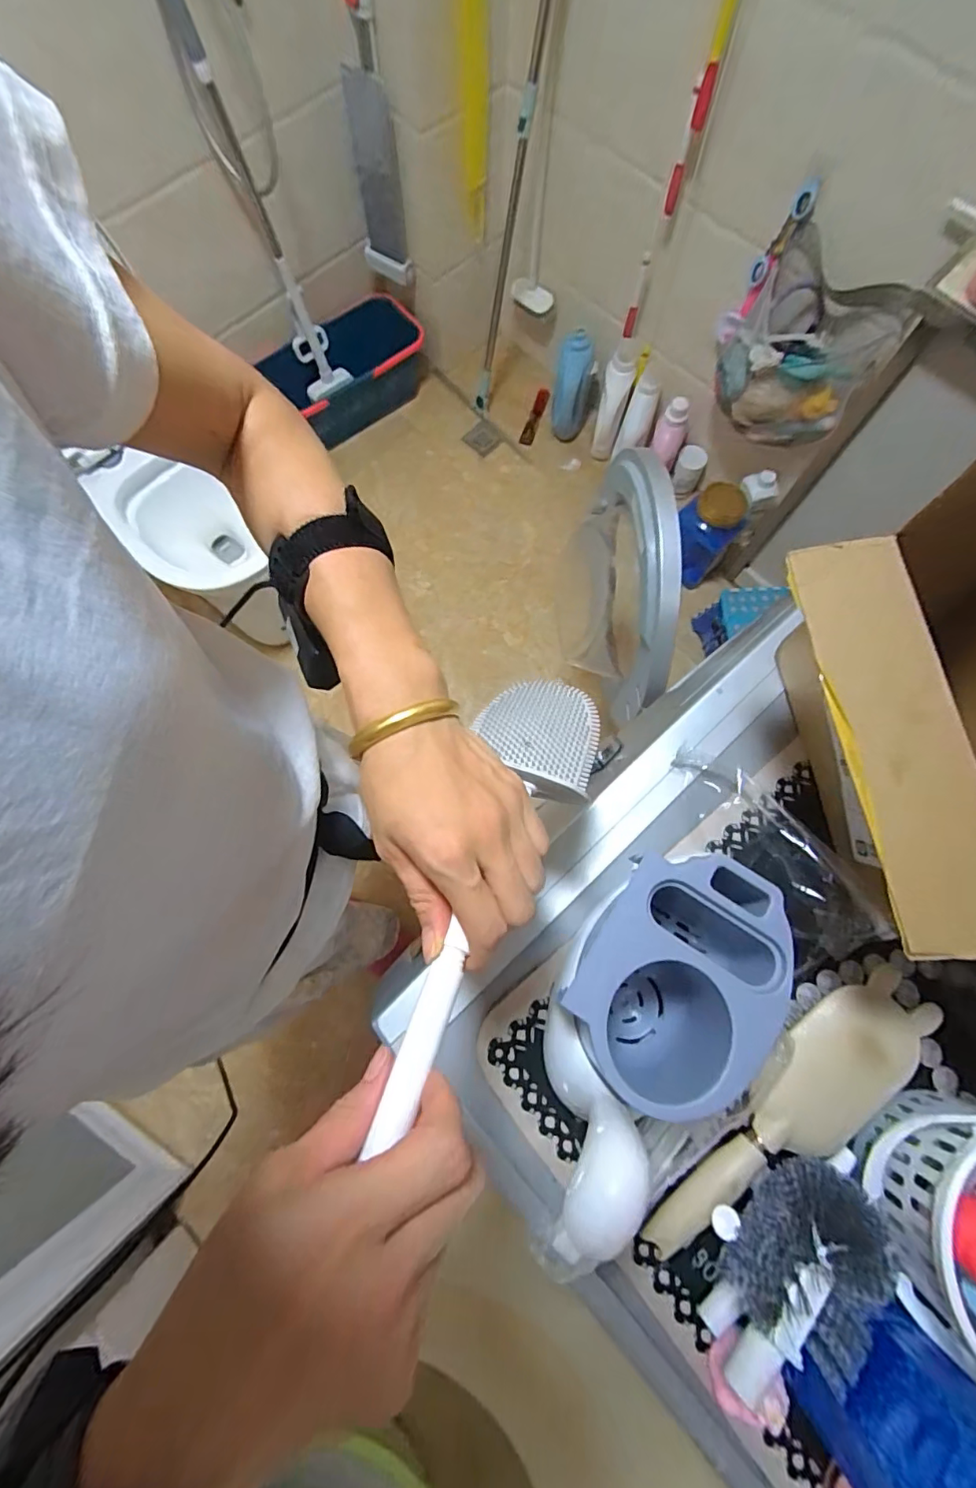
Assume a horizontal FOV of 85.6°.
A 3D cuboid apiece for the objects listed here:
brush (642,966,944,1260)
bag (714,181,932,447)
[{"bbox_3d":[0.201,0.250,0.349,0.068,0.031,0.236,43,80,10],"label":"brush"},{"bbox_3d":[0.647,-0.832,1.129,0.322,0.323,0.230,28,78,7],"label":"bag"}]

